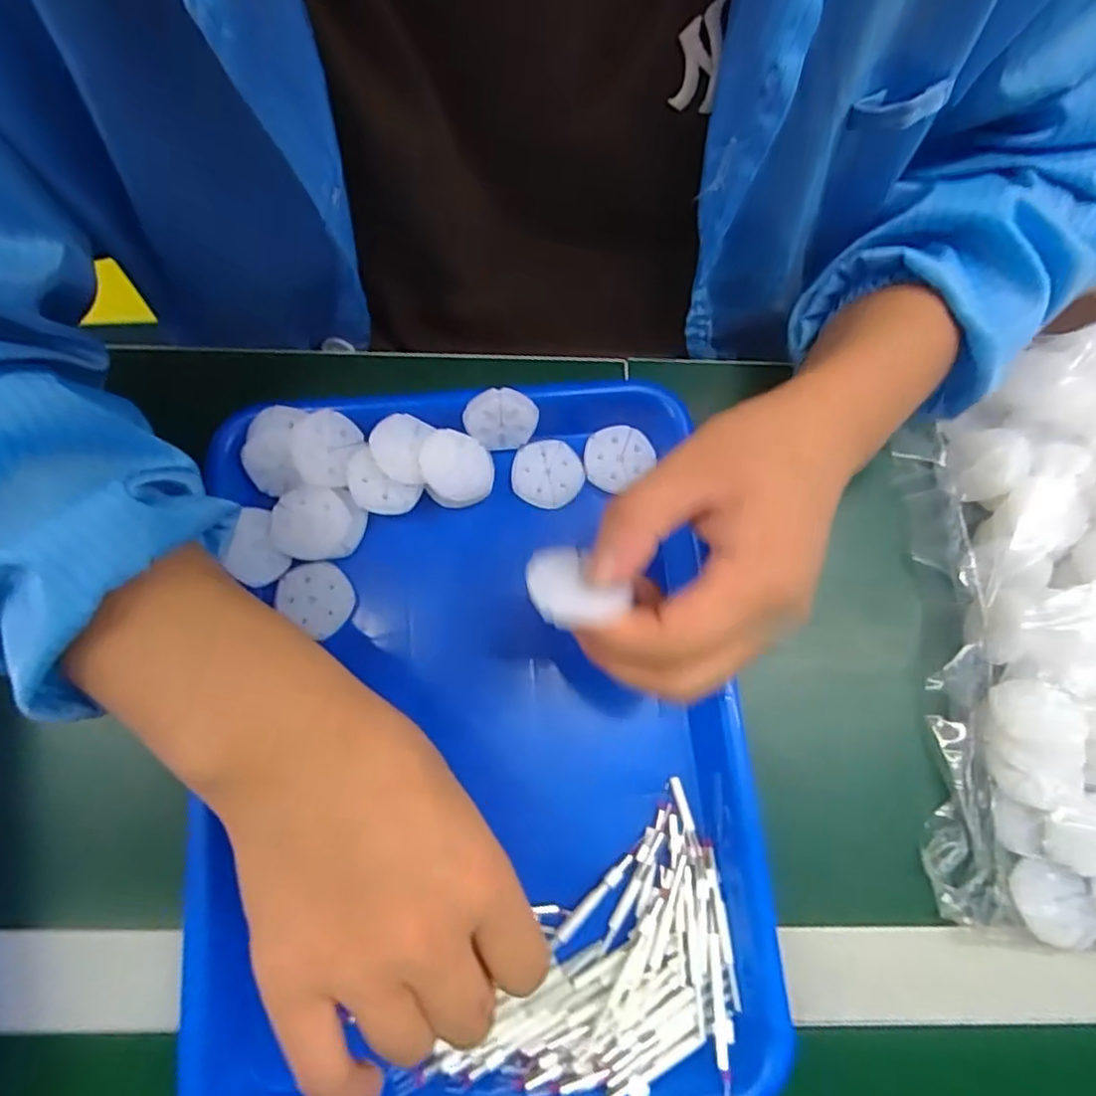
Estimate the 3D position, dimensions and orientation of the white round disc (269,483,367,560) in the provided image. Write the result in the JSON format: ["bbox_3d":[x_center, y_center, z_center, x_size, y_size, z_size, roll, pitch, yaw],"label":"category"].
[{"bbox_3d":[-0.117,-0.012,0.323,0.042,0.018,0.036,6,76,0],"label":"white round disc"}]

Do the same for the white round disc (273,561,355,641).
[{"bbox_3d":[-0.117,0.025,0.321,0.037,0.008,0.033,37,78,7],"label":"white round disc"}]

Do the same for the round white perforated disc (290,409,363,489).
[{"bbox_3d":[-0.114,-0.050,0.320,0.029,0.017,0.038,16,76,2],"label":"round white perforated disc"}]

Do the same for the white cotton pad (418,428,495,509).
[{"bbox_3d":[-0.047,-0.039,0.323,0.039,0.004,0.039,26,69,-17],"label":"white cotton pad"}]

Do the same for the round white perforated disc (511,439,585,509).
[{"bbox_3d":[-0.001,-0.041,0.338,0.038,0.004,0.037,0,76,-2],"label":"round white perforated disc"}]

